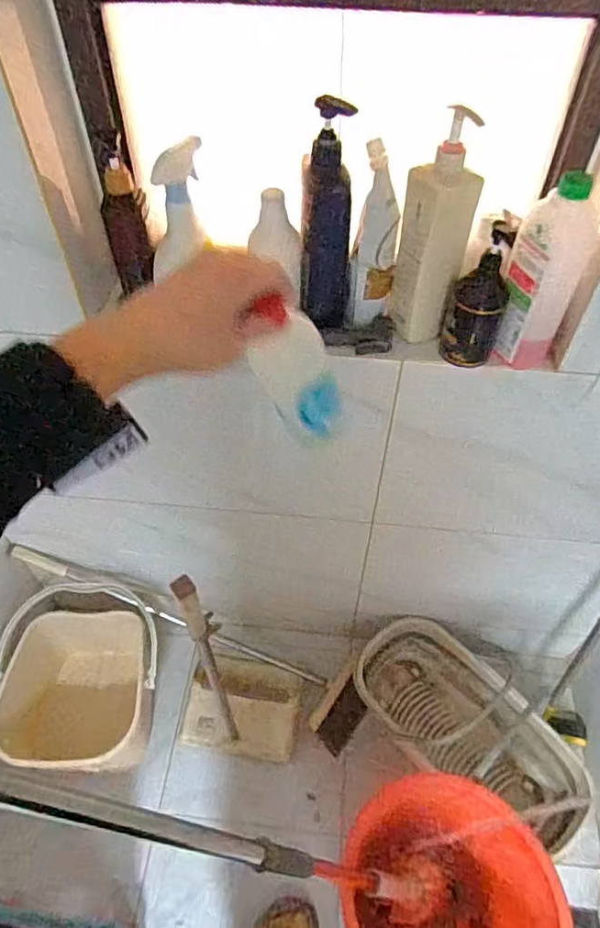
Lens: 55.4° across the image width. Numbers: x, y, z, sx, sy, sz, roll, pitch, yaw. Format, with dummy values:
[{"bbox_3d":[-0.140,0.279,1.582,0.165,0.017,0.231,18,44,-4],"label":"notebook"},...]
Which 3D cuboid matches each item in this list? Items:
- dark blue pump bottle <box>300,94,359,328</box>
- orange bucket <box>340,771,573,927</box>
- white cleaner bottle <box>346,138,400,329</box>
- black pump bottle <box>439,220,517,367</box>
[{"bbox_3d":[0.035,-0.300,0.722,0.065,0.268,0.048,2,51,1],"label":"dark blue pump bottle"},{"bbox_3d":[0.256,0.780,1.025,0.345,0.275,0.379,0,51,0],"label":"orange bucket"},{"bbox_3d":[0.098,-0.283,0.742,0.057,0.216,0.047,10,51,8],"label":"white cleaner bottle"},{"bbox_3d":[0.235,-0.220,0.737,0.073,0.180,0.069,14,52,11],"label":"black pump bottle"}]

